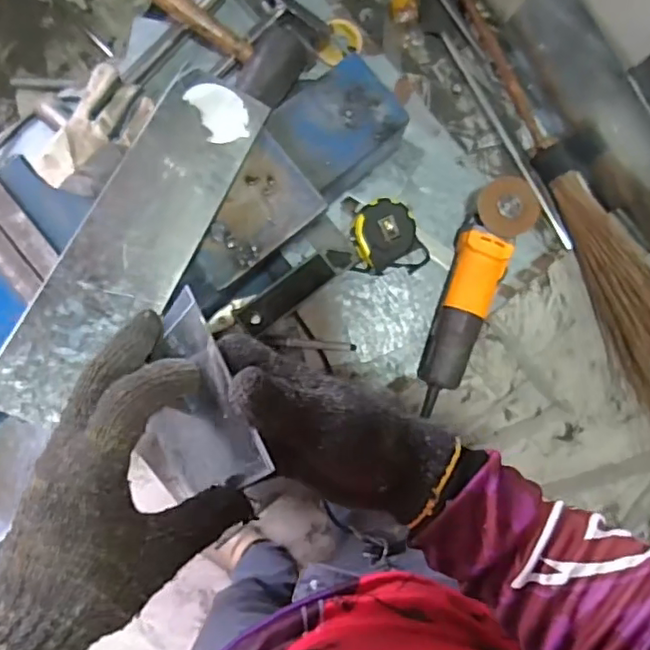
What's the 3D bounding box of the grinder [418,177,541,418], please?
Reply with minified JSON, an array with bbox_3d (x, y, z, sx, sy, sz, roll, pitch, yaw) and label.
[{"bbox_3d":[0.193,-0.047,0.784,0.072,0.074,0.293,20,96,-3],"label":"grinder"}]

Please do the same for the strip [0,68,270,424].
[{"bbox_3d":[-0.169,-0.087,0.558,0.094,0.011,0.380,27,69,-10],"label":"strip"}]

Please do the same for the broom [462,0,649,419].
[{"bbox_3d":[0.534,-0.338,1.360,0.260,0.112,1.494,-34,88,-7],"label":"broom"}]

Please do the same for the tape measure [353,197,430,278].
[{"bbox_3d":[0.089,-0.116,0.793,0.102,0.051,0.089,-4,85,-5],"label":"tape measure"}]

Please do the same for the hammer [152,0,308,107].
[{"bbox_3d":[-0.171,-0.400,0.755,0.308,0.061,0.127,27,83,-16],"label":"hammer"}]

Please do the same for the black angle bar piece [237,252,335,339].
[{"bbox_3d":[-0.051,-0.039,0.789,0.136,0.025,0.042,-37,89,-7],"label":"black angle bar piece"}]

